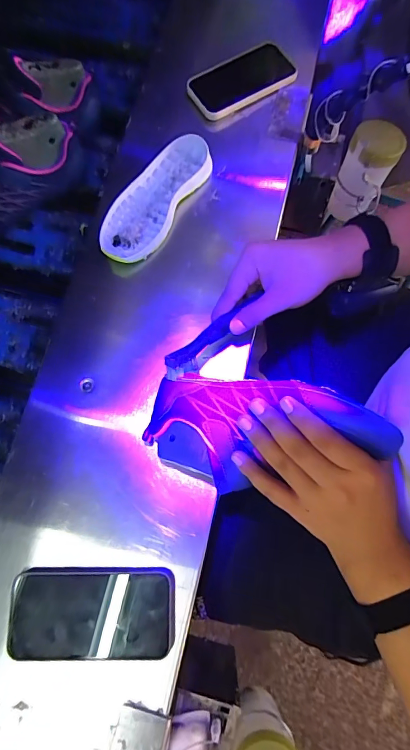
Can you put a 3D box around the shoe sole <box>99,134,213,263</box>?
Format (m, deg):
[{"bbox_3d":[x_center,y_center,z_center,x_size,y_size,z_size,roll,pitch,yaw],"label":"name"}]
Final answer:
[{"bbox_3d":[-0.066,-0.230,0.505,0.079,0.021,0.198,30,77,6],"label":"shoe sole"}]

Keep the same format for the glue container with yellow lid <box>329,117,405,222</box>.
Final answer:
[{"bbox_3d":[0.247,-0.316,0.604,0.073,0.118,0.079,14,76,3],"label":"glue container with yellow lid"}]

